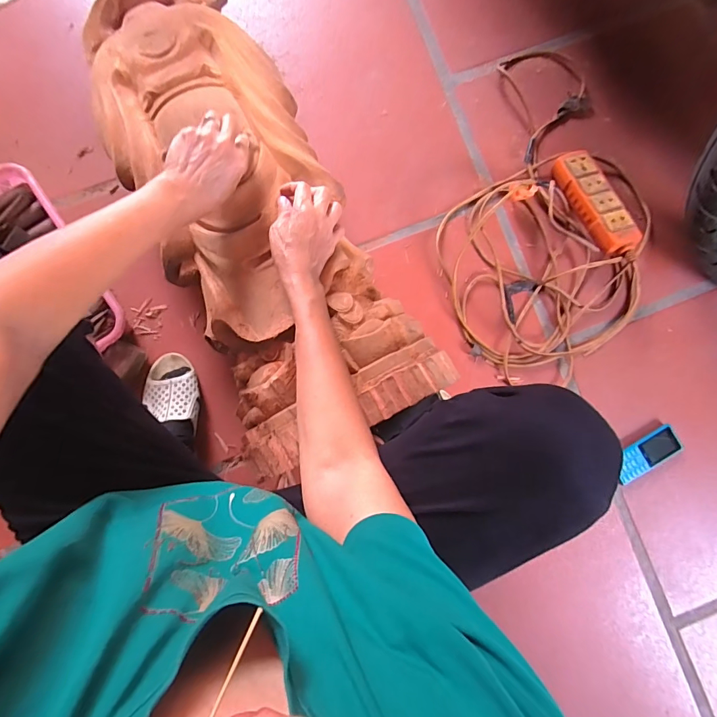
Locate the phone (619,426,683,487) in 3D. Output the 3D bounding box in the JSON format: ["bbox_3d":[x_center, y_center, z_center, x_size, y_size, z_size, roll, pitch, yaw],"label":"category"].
[{"bbox_3d":[0.502,0.166,0.696,0.123,0.014,0.058,-29,95,-4],"label":"phone"}]

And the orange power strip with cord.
[{"bbox_3d":[0.336,-0.234,0.676,0.350,0.083,0.509,22,85,-1],"label":"orange power strip with cord"}]

